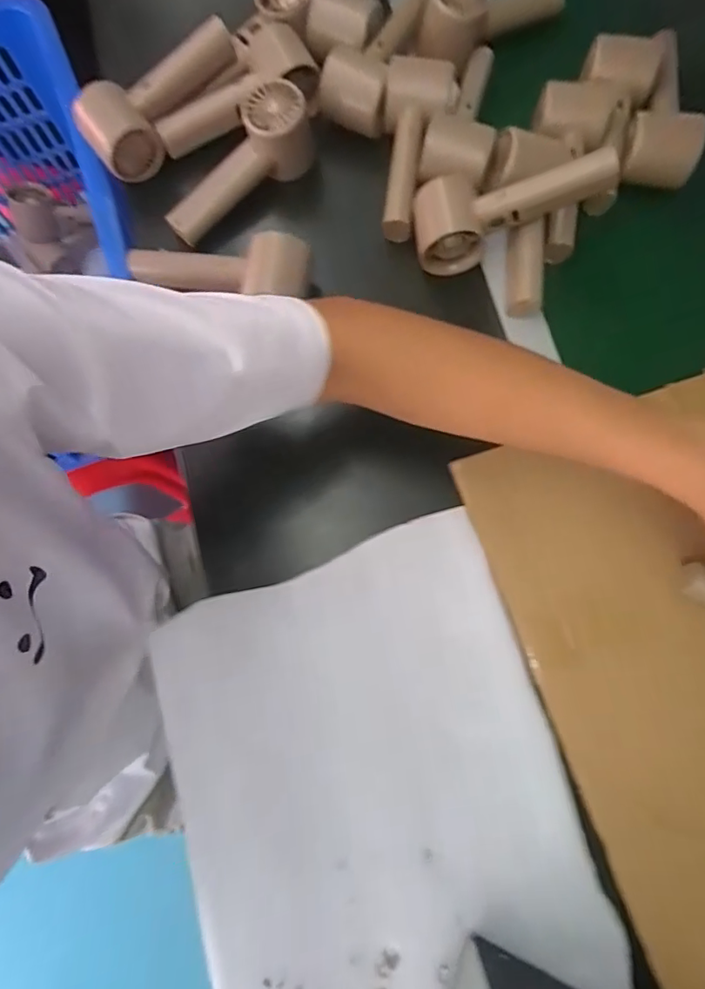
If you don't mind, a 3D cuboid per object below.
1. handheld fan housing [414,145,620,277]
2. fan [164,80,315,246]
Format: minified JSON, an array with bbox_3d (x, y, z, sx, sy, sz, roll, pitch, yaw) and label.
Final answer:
[{"bbox_3d":[0.131,-0.243,0.432,0.156,0.052,0.053,-12,77,20],"label":"handheld fan housing"},{"bbox_3d":[-0.102,-0.298,0.478,0.159,0.059,0.048,-37,79,13],"label":"fan"}]

